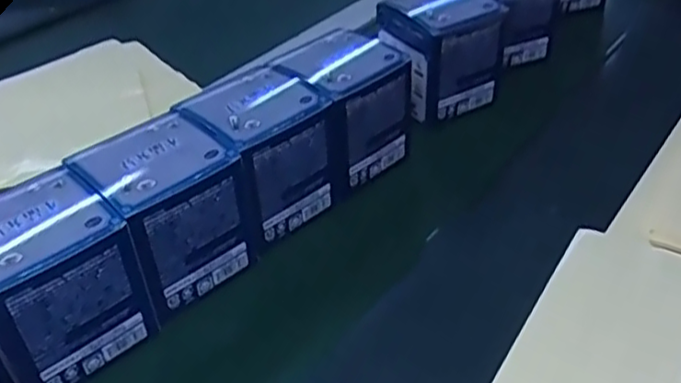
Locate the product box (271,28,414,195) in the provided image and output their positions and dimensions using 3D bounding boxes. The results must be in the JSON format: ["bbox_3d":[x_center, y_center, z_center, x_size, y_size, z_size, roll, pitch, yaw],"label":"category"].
[{"bbox_3d":[0.005,-0.066,0.507,0.080,0.085,0.066,-32,48,-30],"label":"product box"}]

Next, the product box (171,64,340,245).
[{"bbox_3d":[-0.057,-0.029,0.474,0.081,0.086,0.079,29,50,33],"label":"product box"}]

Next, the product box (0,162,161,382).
[{"bbox_3d":[-0.163,0.046,0.380,0.073,0.098,0.087,31,50,34],"label":"product box"}]

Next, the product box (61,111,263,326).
[{"bbox_3d":[-0.111,0.011,0.427,0.075,0.084,0.080,31,50,34],"label":"product box"}]

